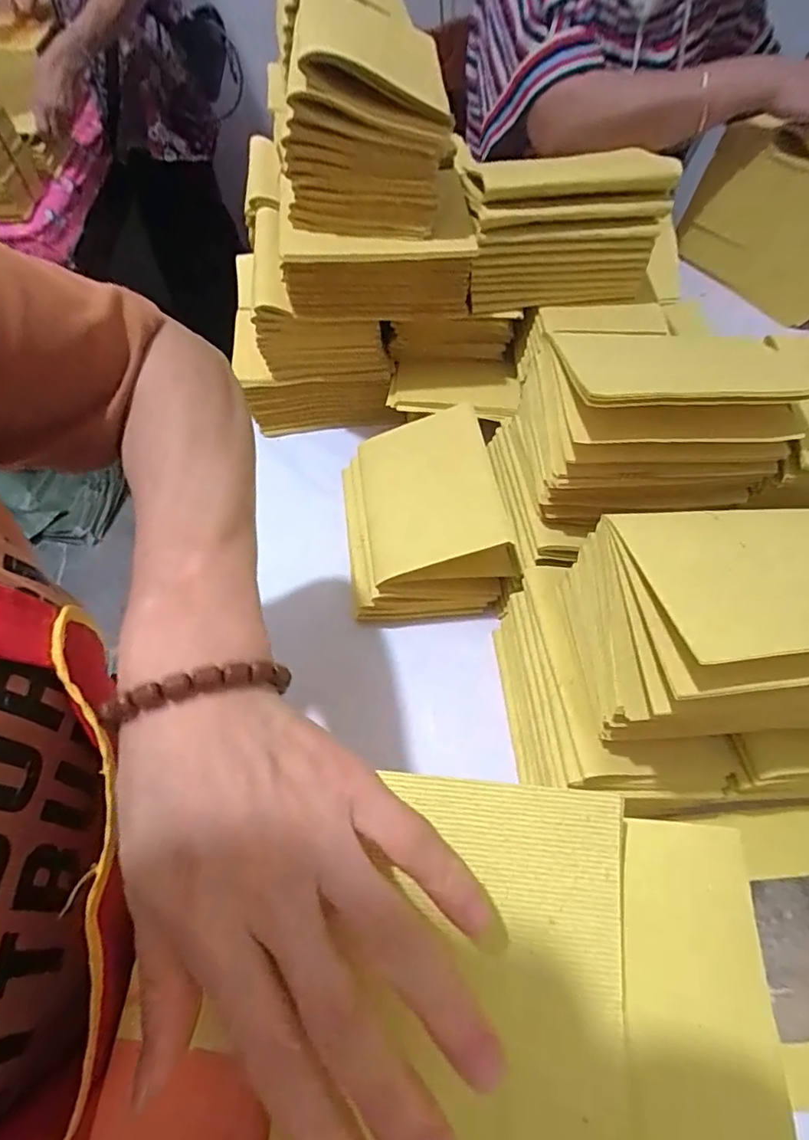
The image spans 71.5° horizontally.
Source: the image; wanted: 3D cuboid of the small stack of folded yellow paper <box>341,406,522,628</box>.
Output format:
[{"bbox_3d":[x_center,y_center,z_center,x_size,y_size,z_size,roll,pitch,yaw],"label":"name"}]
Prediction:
[{"bbox_3d":[0.015,-0.054,0.508,0.132,0.096,0.176,-7,58,-4],"label":"small stack of folded yellow paper"}]

